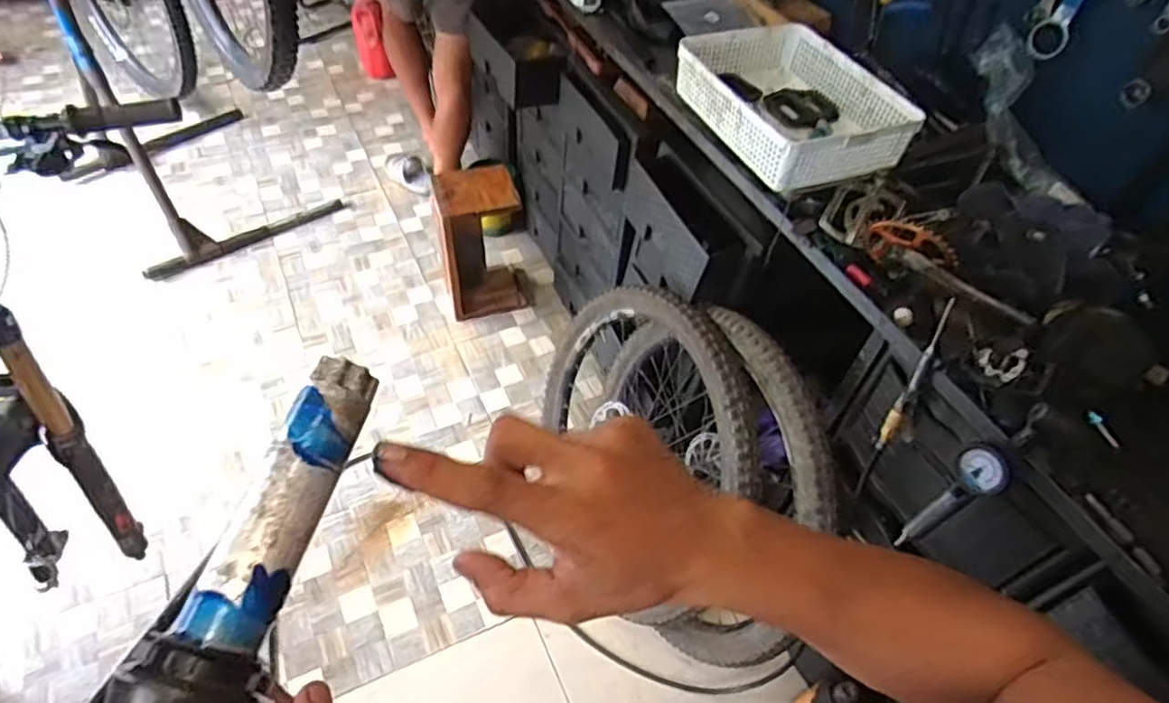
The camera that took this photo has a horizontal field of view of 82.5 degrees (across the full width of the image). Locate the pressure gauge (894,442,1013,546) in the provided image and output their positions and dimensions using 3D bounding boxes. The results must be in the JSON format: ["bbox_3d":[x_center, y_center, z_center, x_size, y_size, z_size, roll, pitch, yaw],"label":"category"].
[{"bbox_3d":[0.450,0.181,0.816,0.032,0.212,0.054,-30,59,-26],"label":"pressure gauge"}]

